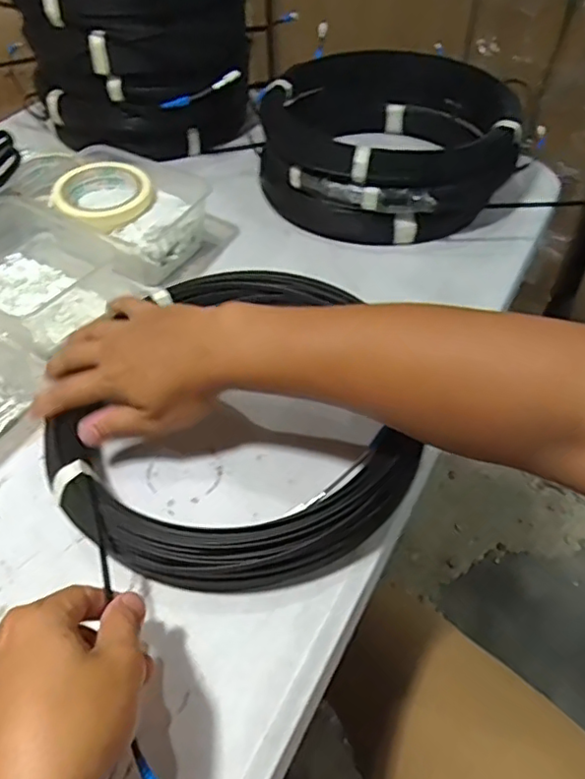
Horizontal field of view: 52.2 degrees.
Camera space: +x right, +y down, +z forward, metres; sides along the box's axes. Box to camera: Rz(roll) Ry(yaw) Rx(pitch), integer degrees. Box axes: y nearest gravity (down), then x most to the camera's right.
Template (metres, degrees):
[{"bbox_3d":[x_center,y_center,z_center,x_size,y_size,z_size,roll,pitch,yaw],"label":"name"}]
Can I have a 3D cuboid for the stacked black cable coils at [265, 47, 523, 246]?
[{"bbox_3d":[0.108,-0.297,0.714,0.287,0.107,0.273,0,48,0],"label":"stacked black cable coils"}]

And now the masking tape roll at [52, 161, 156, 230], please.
[{"bbox_3d":[-0.198,-0.210,0.627,0.095,0.019,0.091,0,48,0],"label":"masking tape roll"}]

